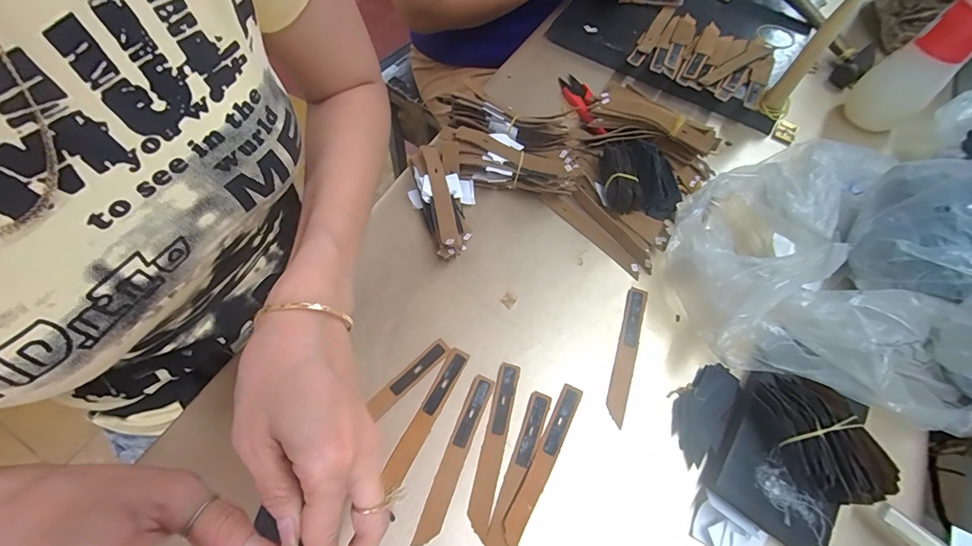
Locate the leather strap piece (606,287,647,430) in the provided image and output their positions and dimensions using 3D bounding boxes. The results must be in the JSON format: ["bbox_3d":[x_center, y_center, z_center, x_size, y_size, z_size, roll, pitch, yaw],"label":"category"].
[{"bbox_3d":[0.123,0.069,0.362,0.018,0.006,0.123,18,63,6],"label":"leather strap piece"}]

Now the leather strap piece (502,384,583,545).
[{"bbox_3d":[0.044,0.144,0.318,0.016,0.004,0.124,27,64,10],"label":"leather strap piece"}]

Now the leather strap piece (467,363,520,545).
[{"bbox_3d":[0.007,0.132,0.322,0.018,0.004,0.124,12,62,3],"label":"leather strap piece"}]

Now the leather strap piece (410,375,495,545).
[{"bbox_3d":[-0.023,0.140,0.318,0.016,0.004,0.124,20,63,7],"label":"leather strap piece"}]

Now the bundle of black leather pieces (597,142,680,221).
[{"bbox_3d":[0.156,-0.100,0.432,0.070,0.038,0.082,-2,63,-5],"label":"bundle of black leather pieces"}]

